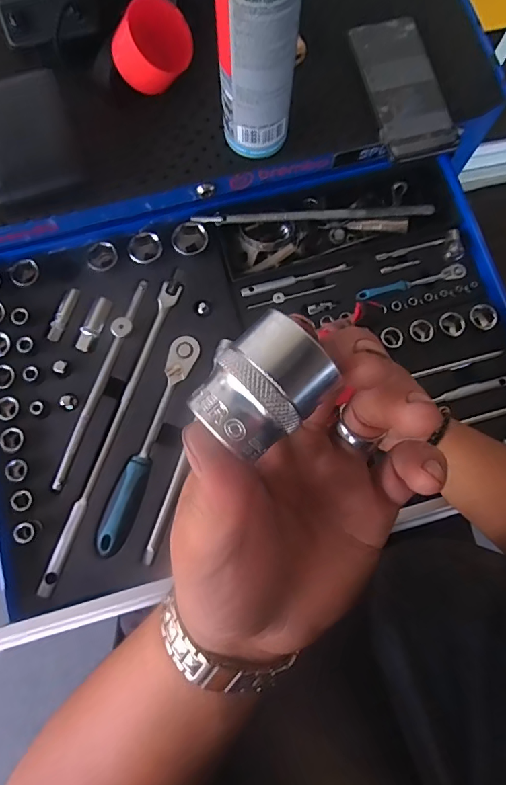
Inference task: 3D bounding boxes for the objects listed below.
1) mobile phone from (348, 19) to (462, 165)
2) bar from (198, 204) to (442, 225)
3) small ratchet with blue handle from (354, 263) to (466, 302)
[{"bbox_3d":[0.157,-0.319,0.468,0.076,0.013,0.164,-16,78,-4],"label":"mobile phone"},{"bbox_3d":[0.070,-0.206,0.514,0.275,0.018,0.018,-1,78,-1],"label":"bar"},{"bbox_3d":[0.185,-0.126,0.522,0.135,0.012,0.016,-17,78,-4],"label":"small ratchet with blue handle"}]

